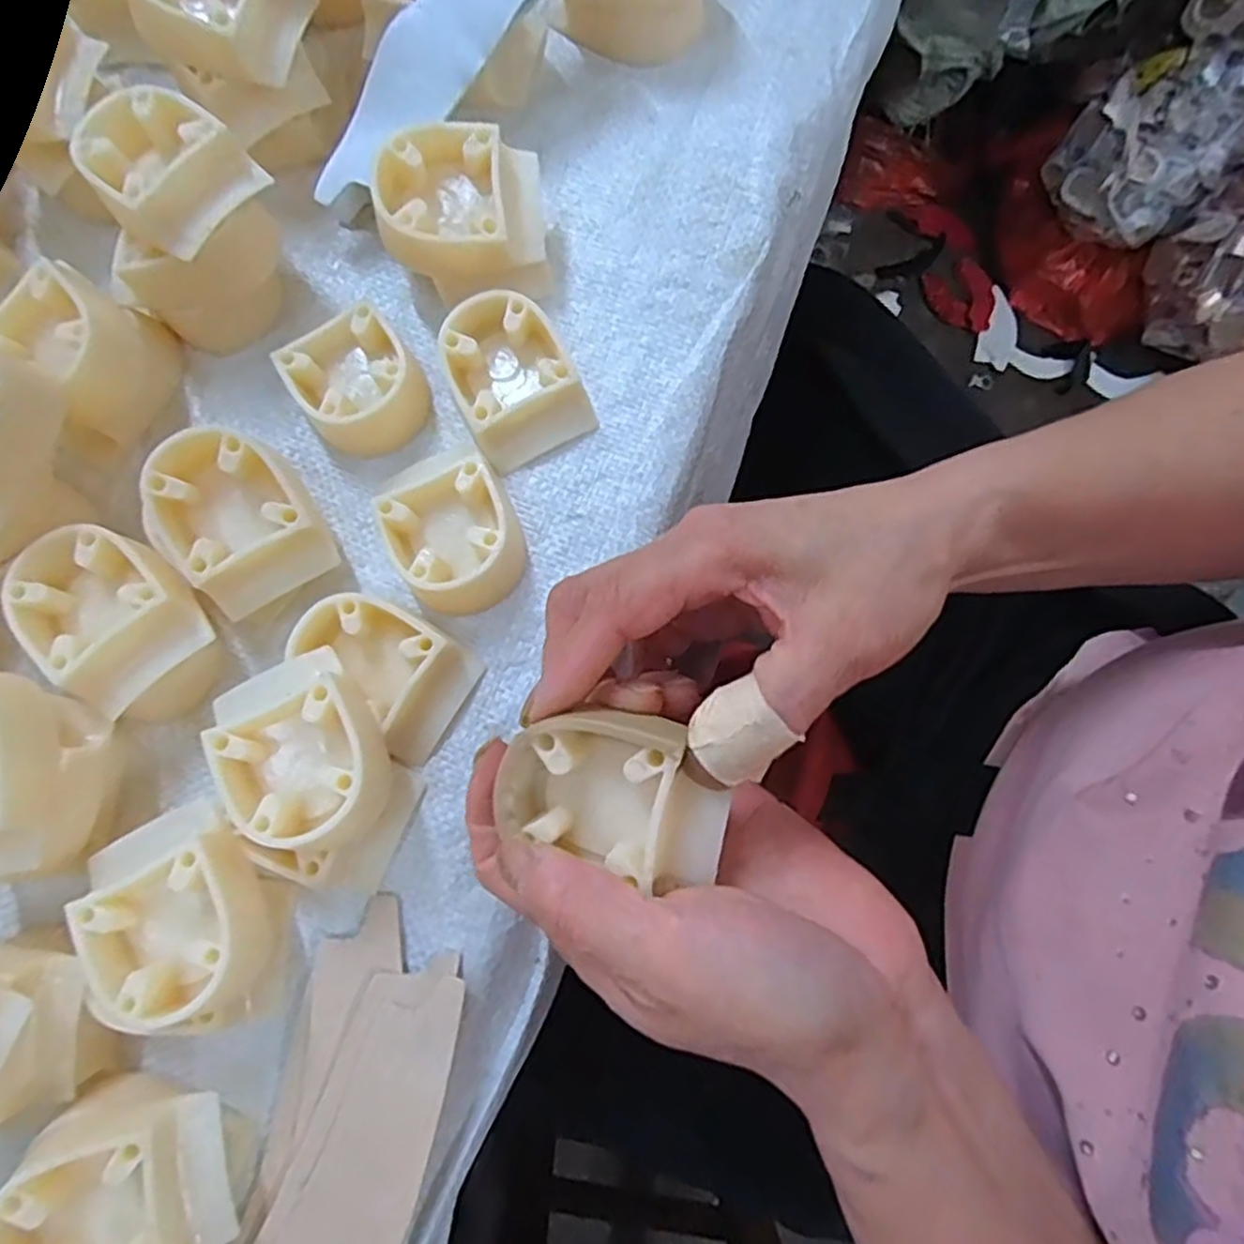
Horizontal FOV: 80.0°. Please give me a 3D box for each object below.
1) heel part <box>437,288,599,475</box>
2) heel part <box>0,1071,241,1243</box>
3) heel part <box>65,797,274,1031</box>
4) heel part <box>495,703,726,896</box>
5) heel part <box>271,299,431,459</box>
[{"bbox_3d":[-0.041,-0.095,0.285,0.048,0.022,0.057,-25,80,-3],"label":"heel part"},{"bbox_3d":[-0.151,0.174,0.226,0.056,0.043,0.050,-6,80,0],"label":"heel part"},{"bbox_3d":[-0.141,0.094,0.244,0.050,0.041,0.061,-35,81,-5],"label":"heel part"},{"bbox_3d":[-0.001,0.045,0.202,0.060,0.025,0.040,19,81,5],"label":"heel part"},{"bbox_3d":[-0.102,-0.093,0.289,0.045,0.022,0.051,-39,81,-5],"label":"heel part"}]

